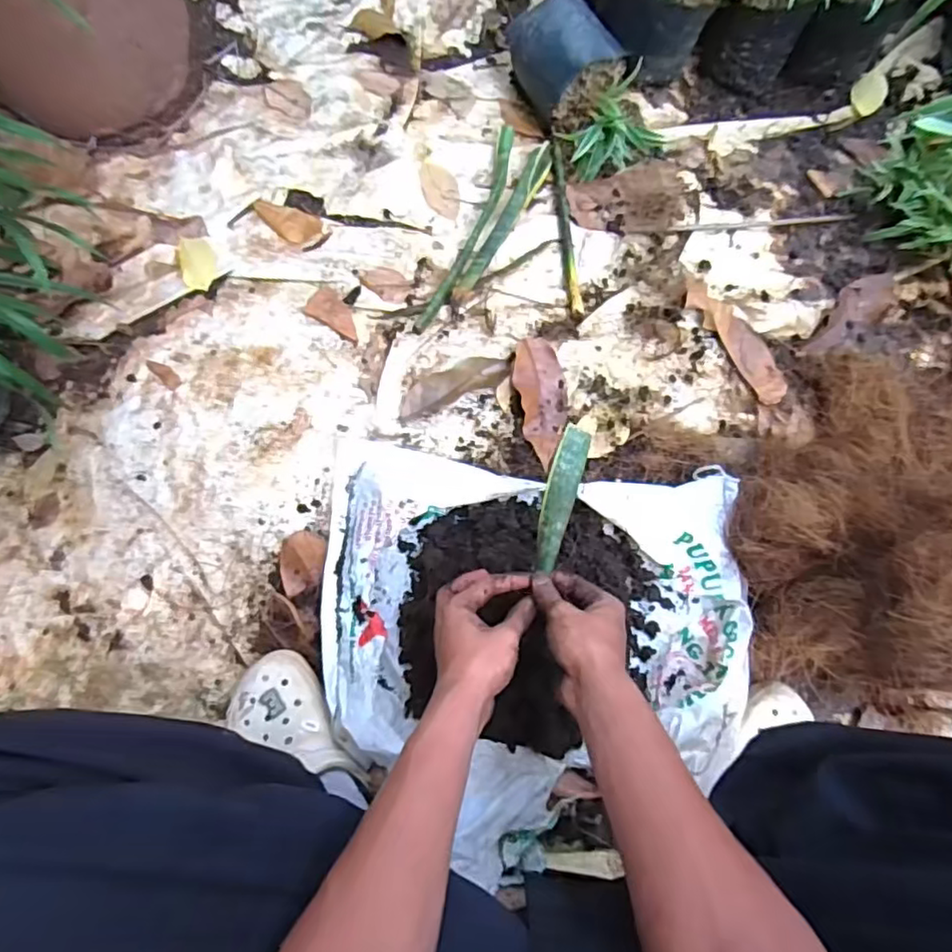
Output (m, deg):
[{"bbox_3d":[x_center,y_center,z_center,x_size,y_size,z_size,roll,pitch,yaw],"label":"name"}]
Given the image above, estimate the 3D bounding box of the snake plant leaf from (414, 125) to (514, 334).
[{"bbox_3d":[-0.005,-0.303,0.767,0.030,0.022,0.296,20,79,5],"label":"snake plant leaf"}]

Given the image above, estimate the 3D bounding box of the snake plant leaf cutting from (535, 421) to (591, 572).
[{"bbox_3d":[0.078,0.020,0.574,0.029,0.009,0.135,15,78,2],"label":"snake plant leaf cutting"}]

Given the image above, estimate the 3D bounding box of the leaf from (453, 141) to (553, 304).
[{"bbox_3d":[0.034,-0.313,0.771,0.027,0.021,0.245,27,80,7],"label":"leaf"}]

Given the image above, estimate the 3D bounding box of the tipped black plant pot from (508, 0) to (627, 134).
[{"bbox_3d":[0.112,-0.522,0.794,0.112,0.093,0.143,-34,81,-7],"label":"tipped black plant pot"}]

